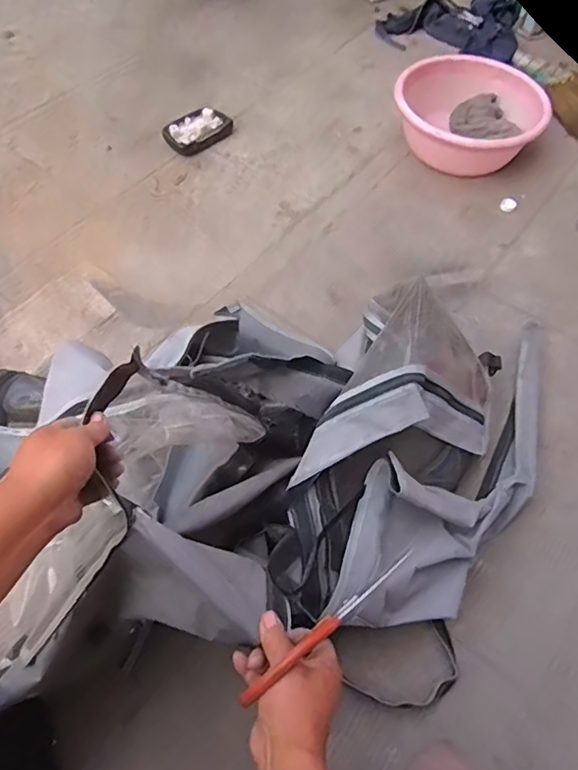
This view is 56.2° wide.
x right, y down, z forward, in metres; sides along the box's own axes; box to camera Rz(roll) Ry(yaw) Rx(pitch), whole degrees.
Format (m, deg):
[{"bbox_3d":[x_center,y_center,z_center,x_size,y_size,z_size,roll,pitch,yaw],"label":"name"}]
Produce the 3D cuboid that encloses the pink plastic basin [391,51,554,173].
[{"bbox_3d":[0.428,-0.642,1.310,0.337,0.128,0.338,1,57,-1],"label":"pink plastic basin"}]

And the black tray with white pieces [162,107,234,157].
[{"bbox_3d":[-0.217,-0.625,1.324,0.103,0.034,0.175,37,63,20],"label":"black tray with white pieces"}]

